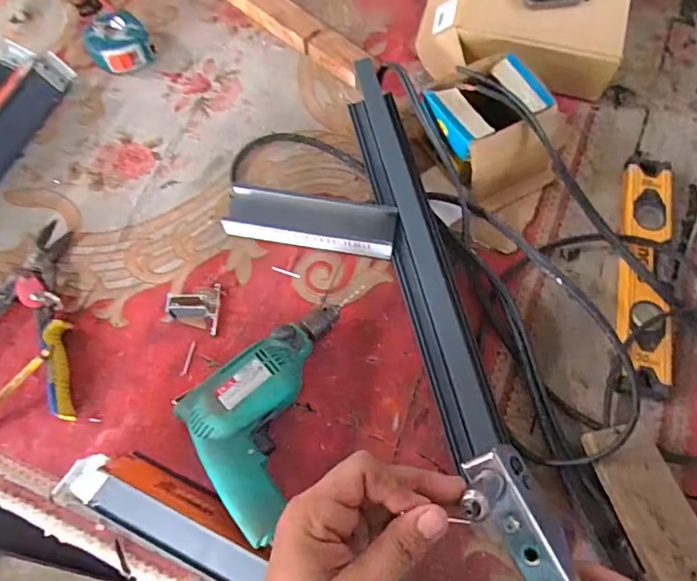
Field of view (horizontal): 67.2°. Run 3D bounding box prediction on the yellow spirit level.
[{"bbox_3d":[0.339,-0.028,0.596,0.059,0.026,0.294,11,66,5],"label":"yellow spirit level"}]

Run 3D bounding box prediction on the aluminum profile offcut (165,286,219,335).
[{"bbox_3d":[-0.169,0.016,0.569,0.051,0.027,0.052,0,66,0],"label":"aluminum profile offcut"}]

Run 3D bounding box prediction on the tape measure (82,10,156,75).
[{"bbox_3d":[-0.313,-0.337,0.711,0.082,0.043,0.088,-26,69,-11],"label":"tape measure"}]

